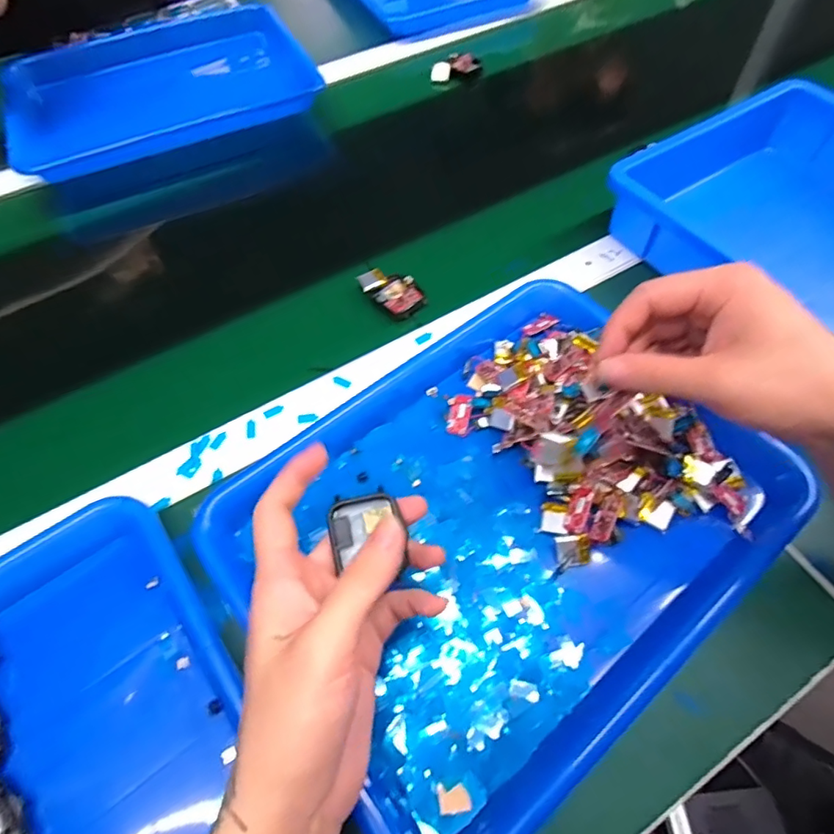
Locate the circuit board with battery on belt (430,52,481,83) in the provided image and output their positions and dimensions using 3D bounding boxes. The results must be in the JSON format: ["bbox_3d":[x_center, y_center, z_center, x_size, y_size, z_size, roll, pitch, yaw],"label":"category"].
[{"bbox_3d":[0.045,-0.435,0.636,0.064,0.018,0.023,-23,62,-11],"label":"circuit board with battery on belt"}]

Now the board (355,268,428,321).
[{"bbox_3d":[-0.020,-0.110,0.446,0.041,0.014,0.058,-38,66,-18],"label":"board"}]

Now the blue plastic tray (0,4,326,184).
[{"bbox_3d":[-0.303,-0.390,0.603,0.321,0.039,0.244,-27,63,-13],"label":"blue plastic tray"}]

